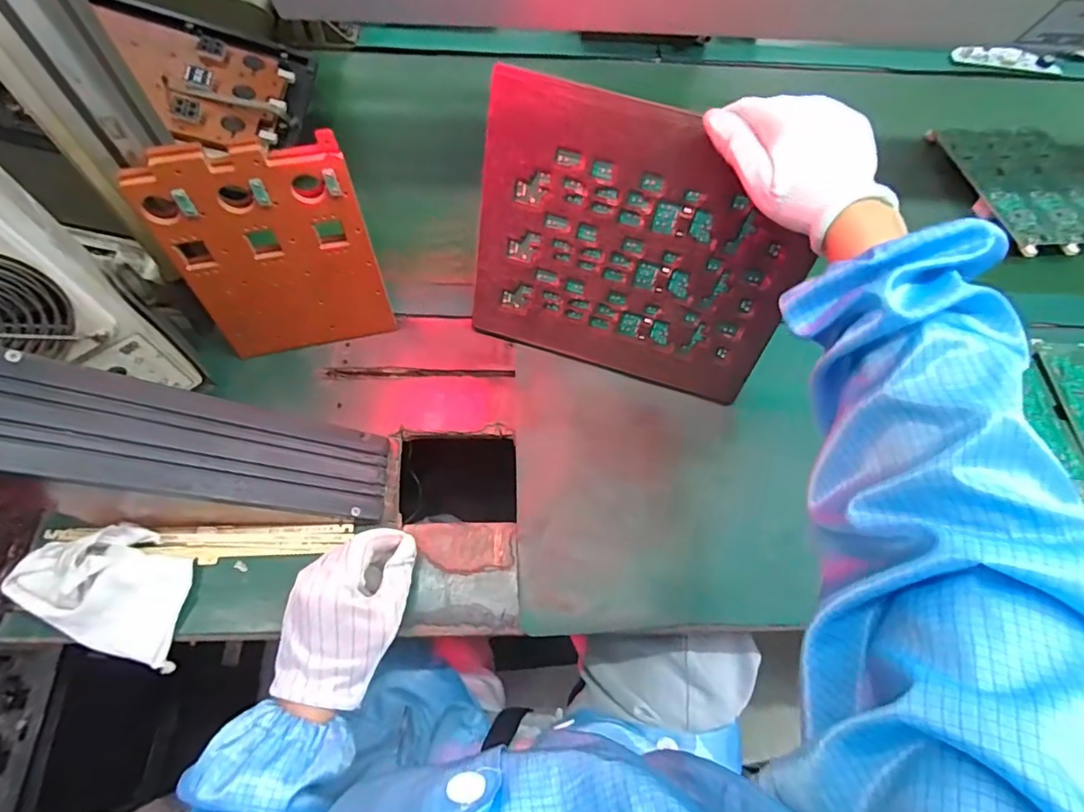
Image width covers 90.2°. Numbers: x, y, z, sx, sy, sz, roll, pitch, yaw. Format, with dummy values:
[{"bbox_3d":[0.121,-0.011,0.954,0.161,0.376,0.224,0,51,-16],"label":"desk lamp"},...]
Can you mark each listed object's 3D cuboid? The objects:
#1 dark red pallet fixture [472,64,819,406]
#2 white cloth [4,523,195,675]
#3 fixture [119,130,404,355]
[{"bbox_3d":[0.074,-0.123,0.455,0.261,0.226,0.009,17,44,5],"label":"dark red pallet fixture"},{"bbox_3d":[-0.339,0.137,0.416,0.120,0.058,0.090,15,65,6],"label":"white cloth"},{"bbox_3d":[-0.220,-0.123,0.456,0.151,0.190,0.012,-12,55,-6],"label":"fixture"}]

